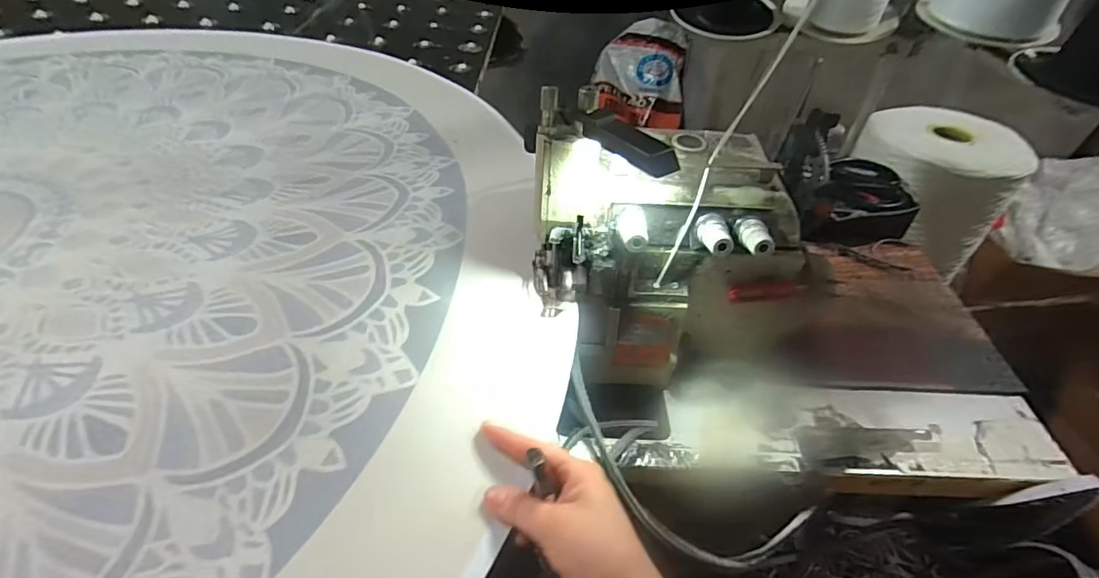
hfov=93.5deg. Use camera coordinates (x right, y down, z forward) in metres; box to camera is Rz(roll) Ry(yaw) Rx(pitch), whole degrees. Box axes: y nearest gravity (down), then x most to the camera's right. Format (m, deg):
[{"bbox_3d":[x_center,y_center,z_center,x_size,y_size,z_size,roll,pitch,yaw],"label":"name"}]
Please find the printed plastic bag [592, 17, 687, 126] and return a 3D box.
[{"bbox_3d":[0.277,-0.662,1.598,0.277,0.252,0.253,7,45,1],"label":"printed plastic bag"}]

